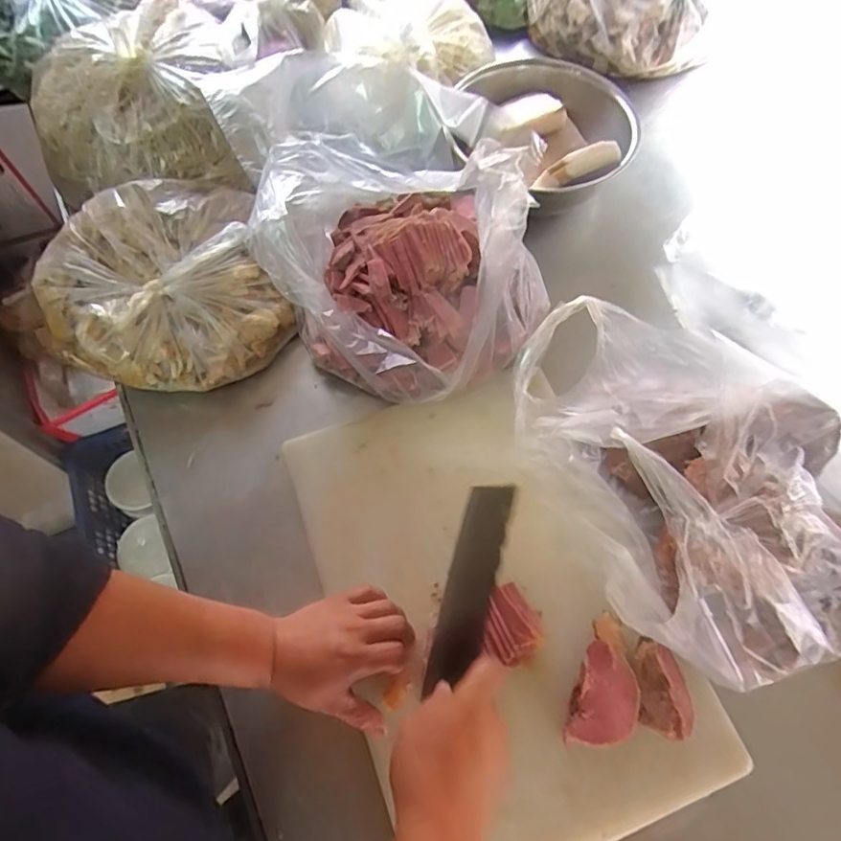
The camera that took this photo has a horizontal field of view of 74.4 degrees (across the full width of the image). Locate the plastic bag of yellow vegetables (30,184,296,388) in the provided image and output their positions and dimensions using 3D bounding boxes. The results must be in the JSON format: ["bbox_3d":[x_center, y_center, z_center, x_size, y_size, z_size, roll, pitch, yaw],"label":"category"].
[{"bbox_3d":[-0.294,-0.144,0.637,0.258,0.123,0.222,-19,65,-10],"label":"plastic bag of yellow vegetables"}]

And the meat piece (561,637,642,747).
[{"bbox_3d":[0.168,0.253,0.504,0.056,0.023,0.086,19,65,8],"label":"meat piece"}]

